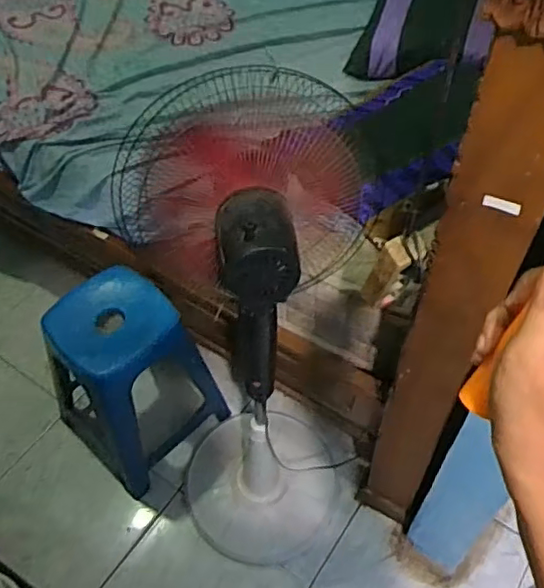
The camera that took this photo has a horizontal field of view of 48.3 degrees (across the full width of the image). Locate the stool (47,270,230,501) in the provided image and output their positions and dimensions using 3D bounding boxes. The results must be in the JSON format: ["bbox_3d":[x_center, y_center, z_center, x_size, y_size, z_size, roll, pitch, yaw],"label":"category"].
[{"bbox_3d":[-0.331,0.196,1.502,0.316,0.486,0.352,37,61,25],"label":"stool"}]

